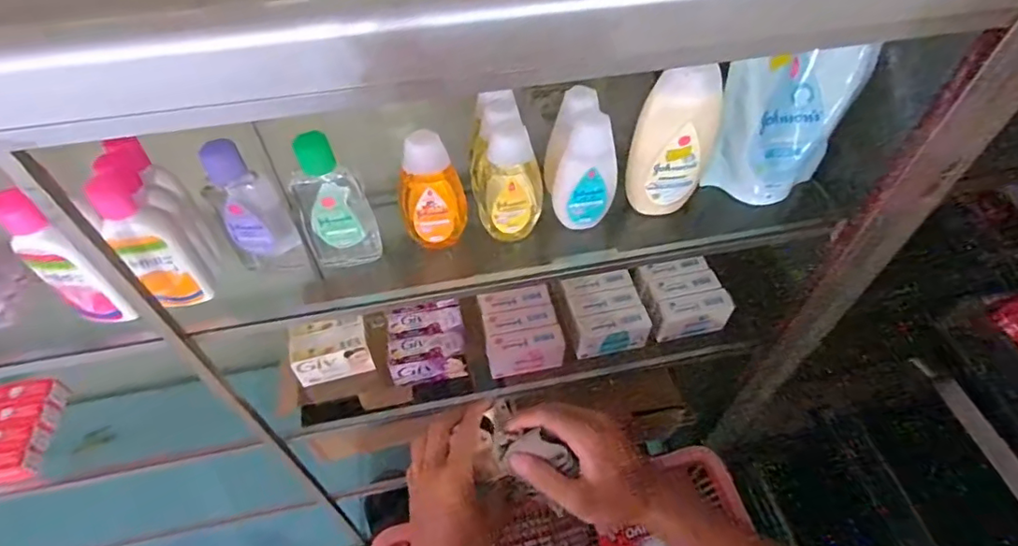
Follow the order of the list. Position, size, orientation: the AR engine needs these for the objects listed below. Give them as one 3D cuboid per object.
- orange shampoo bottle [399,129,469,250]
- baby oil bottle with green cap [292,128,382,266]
[{"bbox_3d":[-0.065,-0.071,0.459,0.057,0.114,0.029,-14,52,-10],"label":"orange shampoo bottle"},{"bbox_3d":[-0.148,-0.057,0.452,0.057,0.123,0.035,-25,55,-18],"label":"baby oil bottle with green cap"}]

